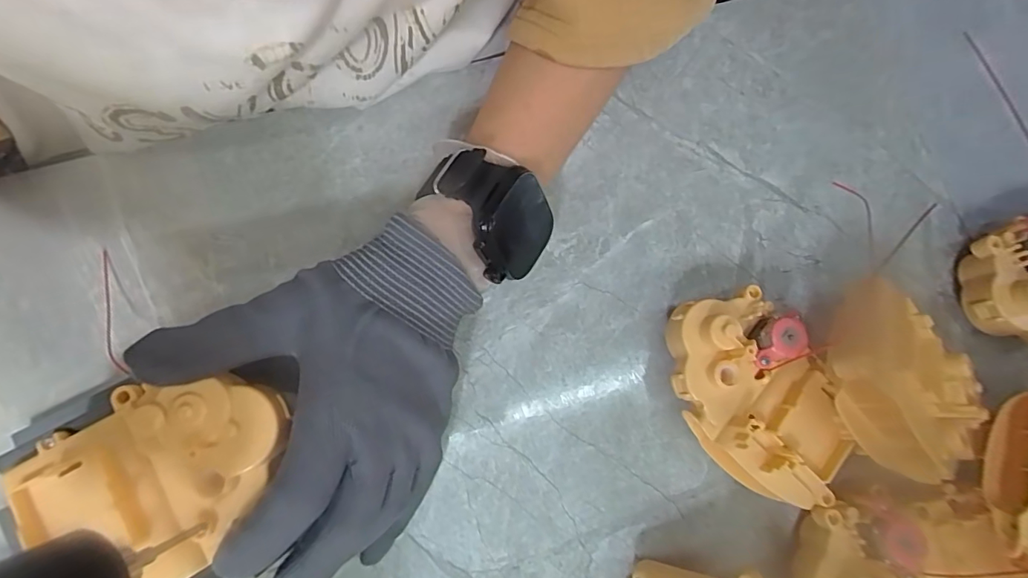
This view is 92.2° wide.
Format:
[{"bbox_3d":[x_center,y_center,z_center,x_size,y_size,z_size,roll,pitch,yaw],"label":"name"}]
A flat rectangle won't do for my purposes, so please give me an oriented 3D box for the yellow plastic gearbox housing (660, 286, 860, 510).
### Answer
[{"bbox_3d":[0.117,0.052,0.241,0.069,0.039,0.108,-31,83,-8],"label":"yellow plastic gearbox housing"}]

